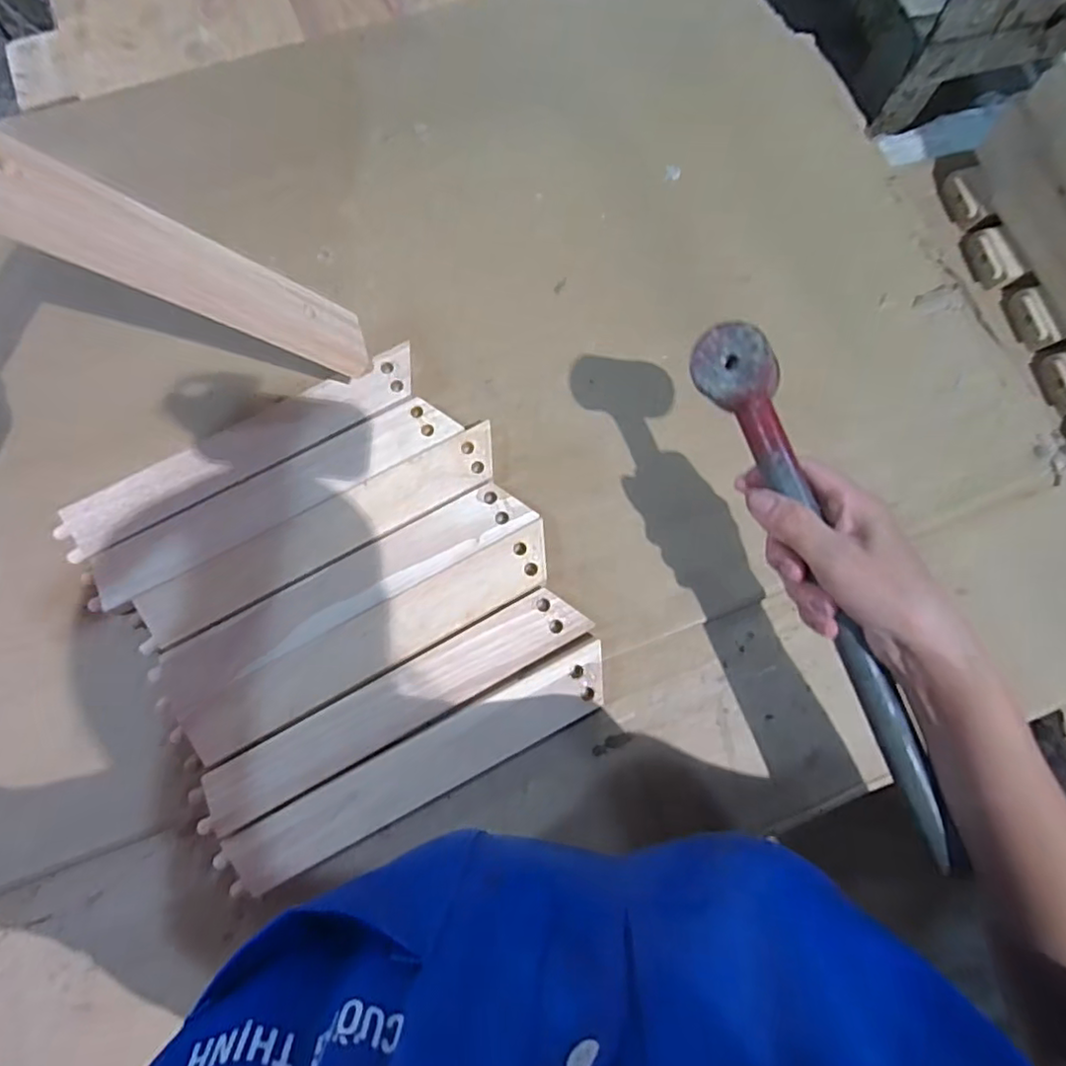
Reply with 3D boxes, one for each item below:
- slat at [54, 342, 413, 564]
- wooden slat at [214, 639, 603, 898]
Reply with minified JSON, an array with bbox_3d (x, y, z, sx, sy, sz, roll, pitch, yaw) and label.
[{"bbox_3d":[-0.221,-0.063,0.484,0.282,0.017,0.045,-29,79,-6],"label":"slat"},{"bbox_3d":[-0.075,0.165,0.437,0.280,0.026,0.044,-26,79,-6],"label":"wooden slat"}]

